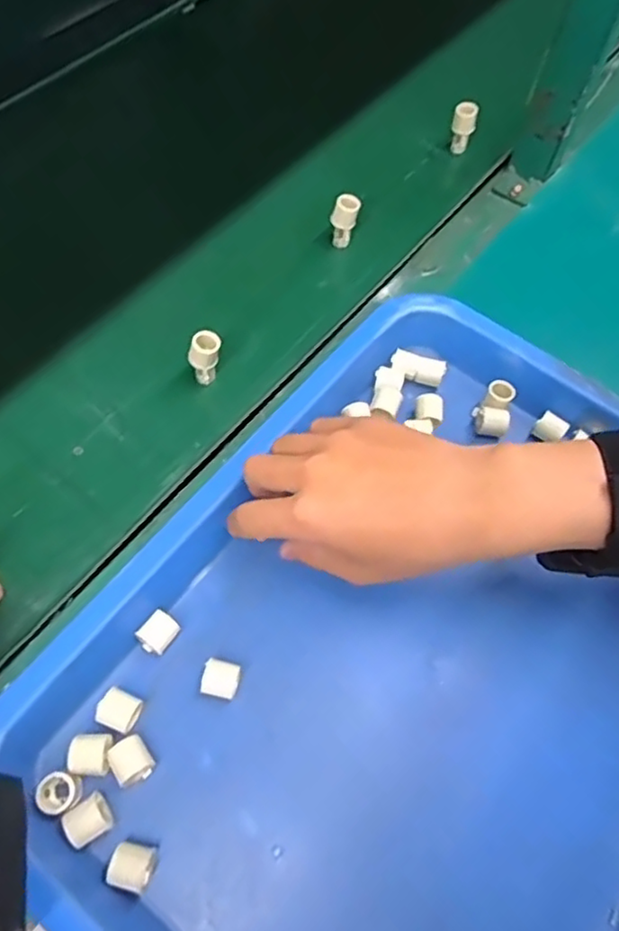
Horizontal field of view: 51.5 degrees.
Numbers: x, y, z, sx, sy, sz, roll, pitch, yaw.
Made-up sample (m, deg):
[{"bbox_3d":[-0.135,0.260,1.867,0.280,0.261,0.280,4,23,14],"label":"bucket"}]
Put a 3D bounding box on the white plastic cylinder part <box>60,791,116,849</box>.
[{"bbox_3d":[-0.113,0.181,0.327,0.021,0.013,0.019,-35,70,-19],"label":"white plastic cylinder part"}]

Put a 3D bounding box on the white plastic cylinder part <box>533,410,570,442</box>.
[{"bbox_3d":[0.171,-0.026,0.454,0.020,0.021,0.020,40,68,16],"label":"white plastic cylinder part"}]

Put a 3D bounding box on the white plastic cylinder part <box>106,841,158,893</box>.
[{"bbox_3d":[-0.088,0.198,0.318,0.020,0.016,0.019,13,63,4],"label":"white plastic cylinder part"}]

